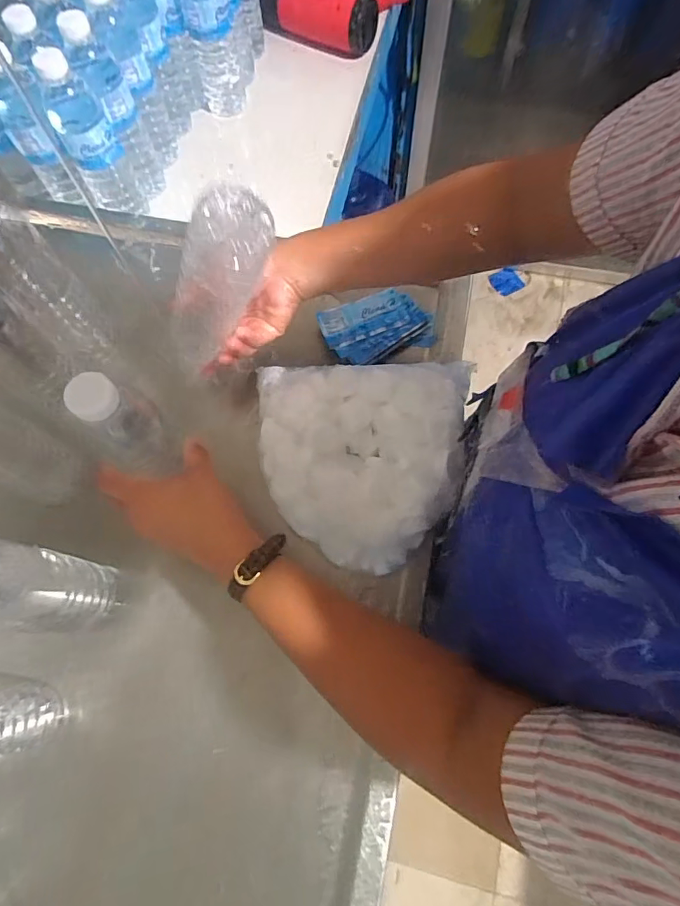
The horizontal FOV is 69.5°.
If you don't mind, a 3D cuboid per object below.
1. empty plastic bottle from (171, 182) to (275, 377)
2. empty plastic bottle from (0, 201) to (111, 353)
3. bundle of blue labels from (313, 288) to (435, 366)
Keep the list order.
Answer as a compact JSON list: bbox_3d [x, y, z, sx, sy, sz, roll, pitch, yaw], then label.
[{"bbox_3d":[-0.113,-0.142,0.434,0.054,0.193,0.055,19,69,-18],"label":"empty plastic bottle"},{"bbox_3d":[-0.301,-0.172,0.477,0.061,0.197,0.059,-41,74,-13],"label":"empty plastic bottle"},{"bbox_3d":[0.042,-0.144,0.561,0.122,0.019,0.075,-19,70,-6],"label":"bundle of blue labels"}]

